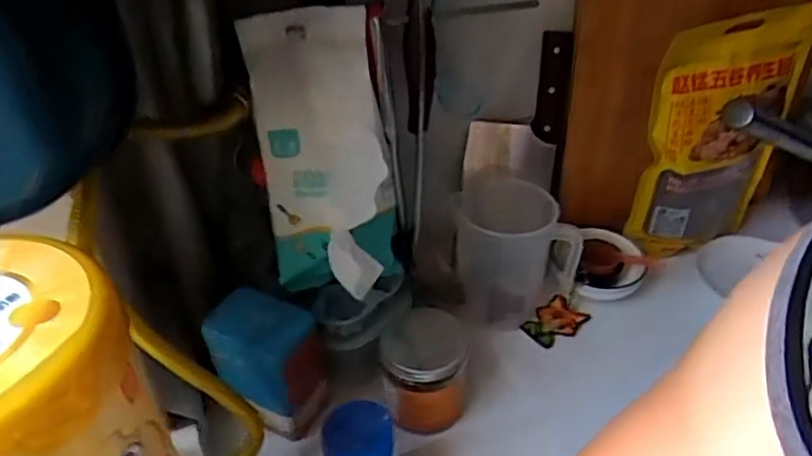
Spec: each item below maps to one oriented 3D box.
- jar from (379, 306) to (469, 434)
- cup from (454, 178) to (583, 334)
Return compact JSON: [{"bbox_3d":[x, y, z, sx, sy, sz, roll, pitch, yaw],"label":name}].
[{"bbox_3d":[0.020,0.133,0.637,0.081,0.096,0.085,0,39,0],"label":"jar"},{"bbox_3d":[0.125,0.026,0.732,0.136,0.136,0.119,0,39,1],"label":"cup"}]

